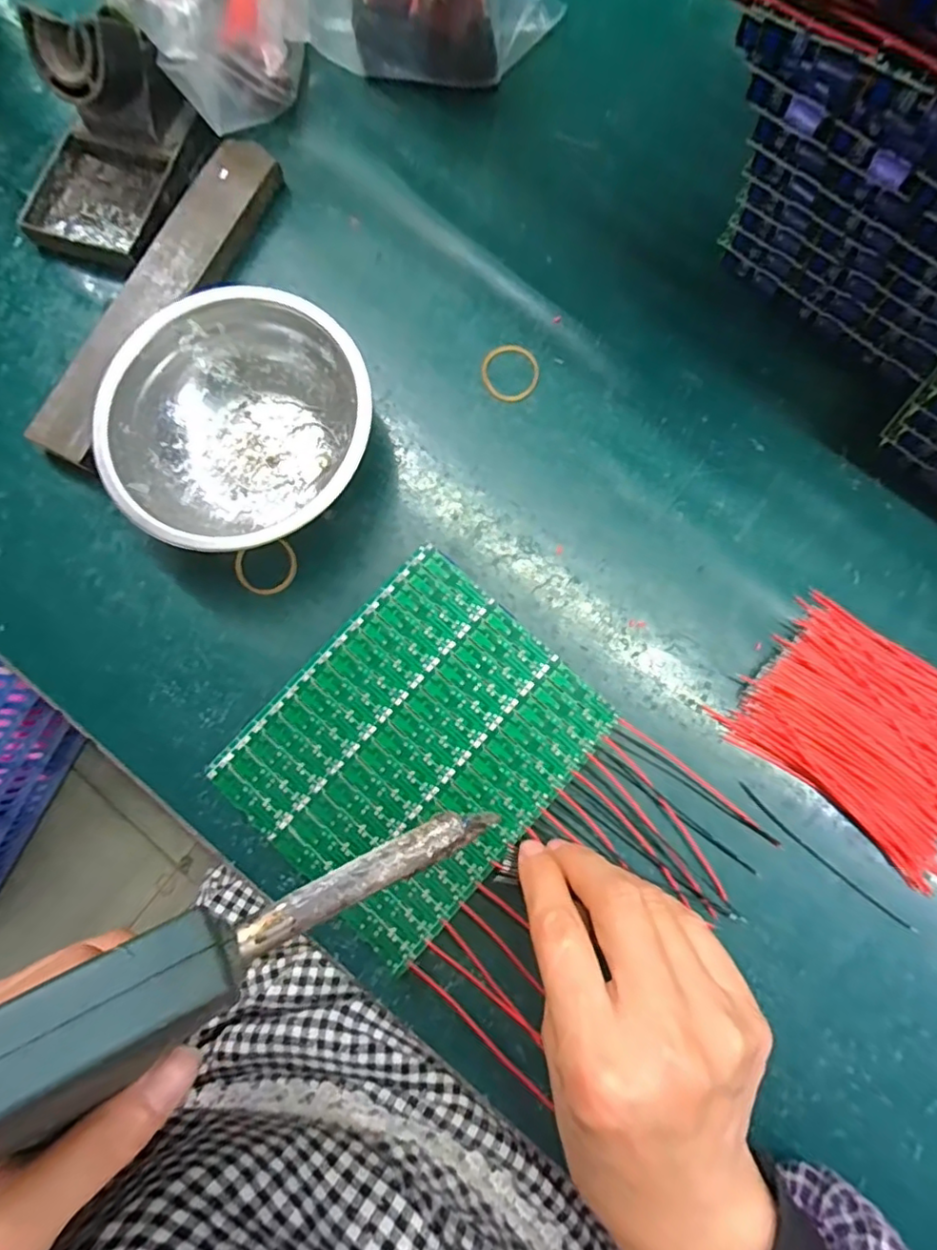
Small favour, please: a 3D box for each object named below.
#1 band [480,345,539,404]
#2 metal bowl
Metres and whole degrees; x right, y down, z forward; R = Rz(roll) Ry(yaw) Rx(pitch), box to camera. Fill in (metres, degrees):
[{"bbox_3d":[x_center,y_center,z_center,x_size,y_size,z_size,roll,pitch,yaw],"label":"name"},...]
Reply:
[{"bbox_3d":[0.022,-0.134,0.313,0.030,0.004,0.032,0,81,3],"label":"band"},{"bbox_3d":[-0.111,-0.094,0.290,0.125,0.045,0.123,0,81,3],"label":"metal bowl"}]

